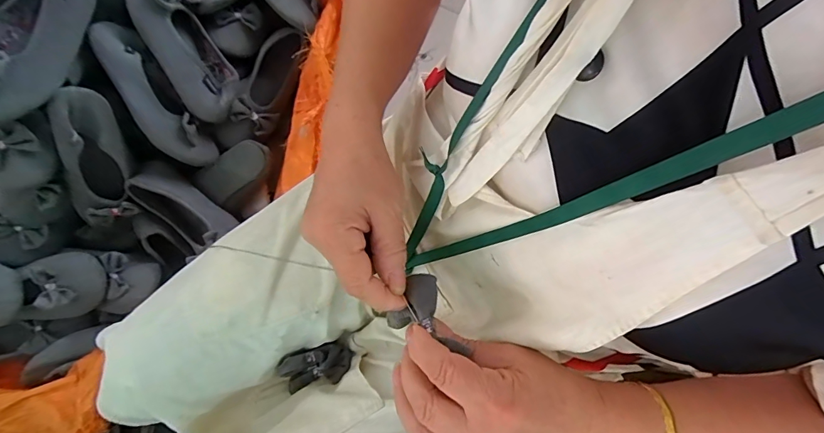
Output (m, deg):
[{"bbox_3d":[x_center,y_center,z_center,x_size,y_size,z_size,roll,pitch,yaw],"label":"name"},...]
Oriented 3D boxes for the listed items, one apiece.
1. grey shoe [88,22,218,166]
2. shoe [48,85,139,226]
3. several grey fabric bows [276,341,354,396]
[{"bbox_3d":[-0.396,-0.181,0.634,0.069,0.085,0.241,-34,95,-10],"label":"grey shoe"},{"bbox_3d":[-0.473,-0.081,0.612,0.084,0.216,0.052,11,29,2],"label":"shoe"},{"bbox_3d":[-0.108,0.167,0.458,0.076,0.030,0.042,-12,75,-5],"label":"several grey fabric bows"}]

